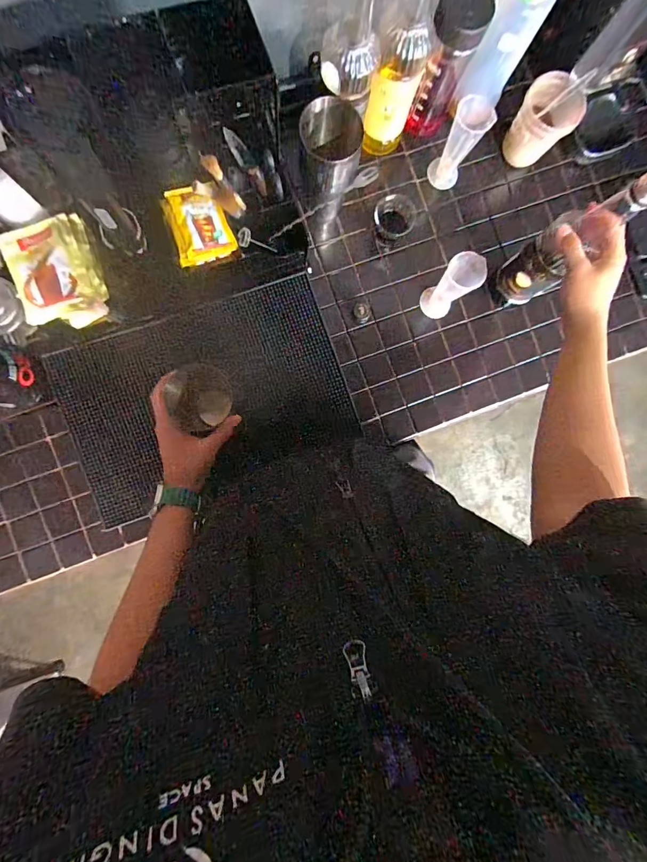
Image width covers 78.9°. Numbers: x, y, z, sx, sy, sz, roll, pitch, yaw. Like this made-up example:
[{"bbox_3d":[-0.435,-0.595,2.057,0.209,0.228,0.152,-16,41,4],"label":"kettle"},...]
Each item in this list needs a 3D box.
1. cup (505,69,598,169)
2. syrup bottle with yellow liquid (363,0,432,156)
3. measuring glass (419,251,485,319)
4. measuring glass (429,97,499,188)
[{"bbox_3d":[0.350,-0.494,0.621,0.085,0.098,0.090,0,89,-4],"label":"cup"},{"bbox_3d":[0.104,-0.489,0.527,0.063,0.278,0.066,0,89,-4],"label":"syrup bottle with yellow liquid"},{"bbox_3d":[0.196,-0.221,0.605,0.053,0.128,0.048,43,86,-2],"label":"measuring glass"},{"bbox_3d":[0.215,-0.450,0.614,0.051,0.120,0.067,41,87,-2],"label":"measuring glass"}]

